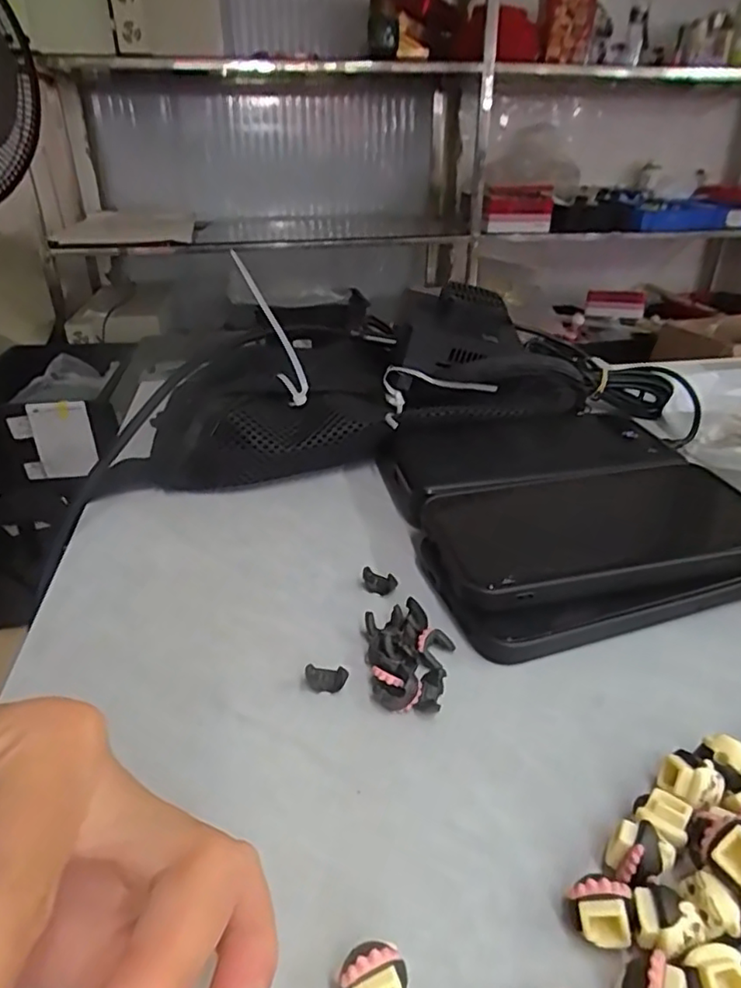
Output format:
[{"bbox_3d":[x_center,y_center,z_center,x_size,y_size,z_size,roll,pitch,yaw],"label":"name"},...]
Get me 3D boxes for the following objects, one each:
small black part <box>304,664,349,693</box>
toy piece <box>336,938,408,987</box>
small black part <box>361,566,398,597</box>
[{"bbox_3d":[-0.016,0.068,0.225,0.015,0.011,0.005,5,30,11],"label":"small black part"},{"bbox_3d":[0.001,0.114,0.140,0.015,0.017,0.012,-14,32,-20],"label":"toy piece"},{"bbox_3d":[0.004,0.039,0.271,0.014,0.011,0.008,25,39,38],"label":"small black part"}]

